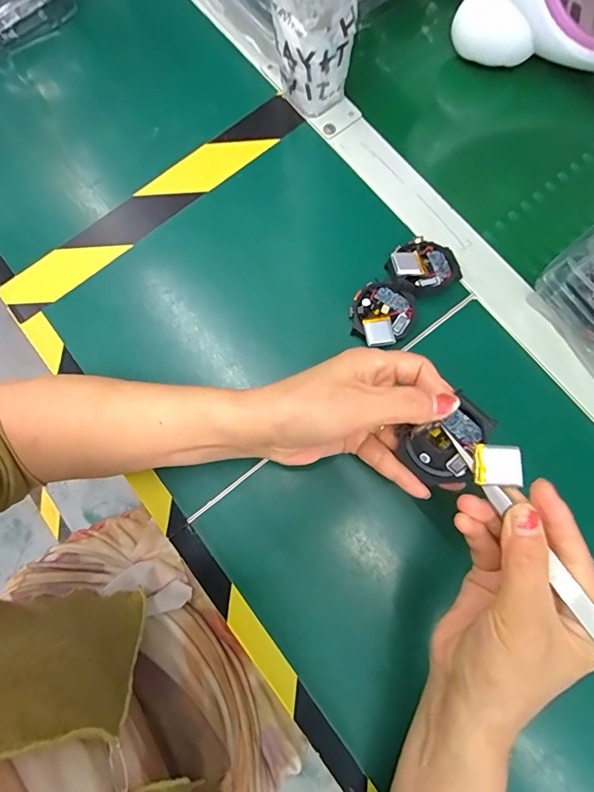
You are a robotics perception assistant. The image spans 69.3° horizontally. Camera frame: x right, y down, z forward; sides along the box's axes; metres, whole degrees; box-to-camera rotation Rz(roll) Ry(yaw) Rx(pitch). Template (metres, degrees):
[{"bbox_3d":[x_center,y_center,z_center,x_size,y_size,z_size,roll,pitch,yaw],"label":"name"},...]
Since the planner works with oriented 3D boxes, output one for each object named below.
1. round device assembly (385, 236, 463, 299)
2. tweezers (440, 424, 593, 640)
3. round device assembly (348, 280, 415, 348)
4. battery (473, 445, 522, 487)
[{"bbox_3d":[0.099,-0.101,0.337,0.050,0.016,0.046,0,78,1],"label":"round device assembly"},{"bbox_3d":[0.115,0.069,0.222,0.010,0.011,0.128,-32,70,-6],"label":"tweezers"},{"bbox_3d":[0.065,-0.062,0.334,0.047,0.016,0.054,25,80,6],"label":"round device assembly"},{"bbox_3d":[0.106,0.037,0.227,0.023,0.006,0.021,3,78,2],"label":"battery"}]

